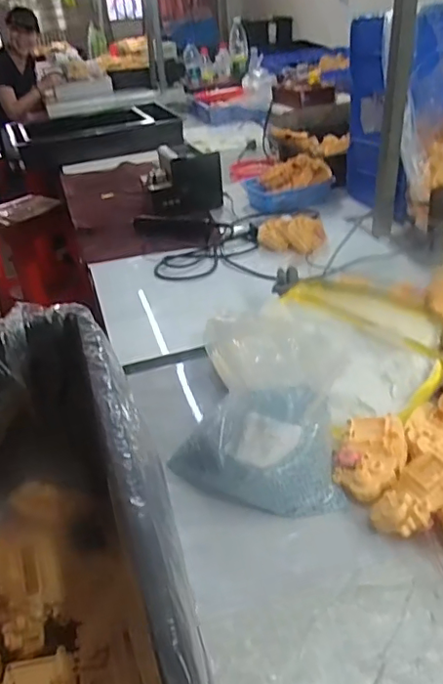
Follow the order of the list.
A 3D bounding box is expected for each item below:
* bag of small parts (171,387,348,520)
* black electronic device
[{"bbox_3d":[0.035,0.119,0.591,0.181,0.111,0.095,-6,33,-1],"label":"bag of small parts"},{"bbox_3d":[-0.101,-0.409,1.381,0.185,0.128,0.121,-13,33,-11],"label":"black electronic device"}]

